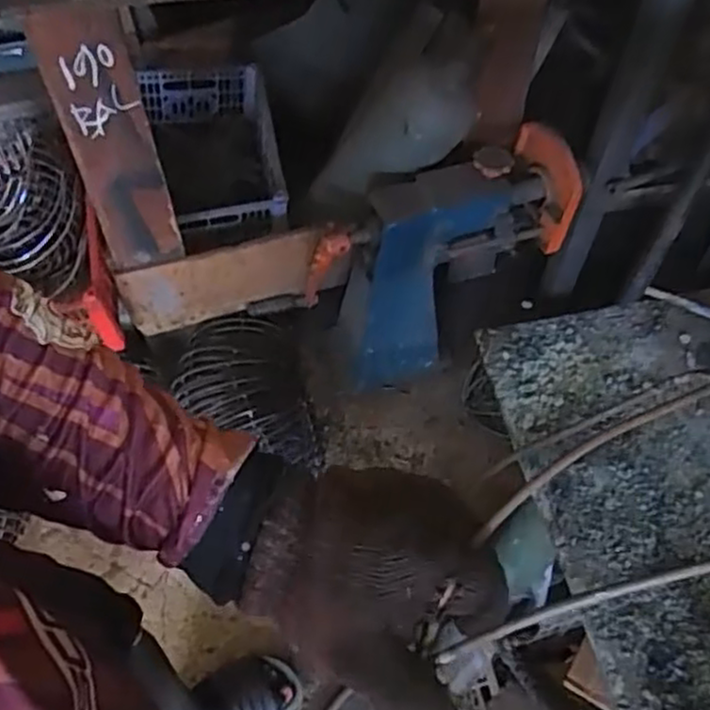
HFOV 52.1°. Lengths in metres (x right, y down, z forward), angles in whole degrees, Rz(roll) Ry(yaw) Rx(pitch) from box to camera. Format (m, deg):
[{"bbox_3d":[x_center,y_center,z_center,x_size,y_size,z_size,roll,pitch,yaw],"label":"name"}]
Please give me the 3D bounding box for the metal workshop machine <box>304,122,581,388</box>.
[{"bbox_3d":[0.152,-0.175,1.379,0.465,0.423,0.194,-14,57,-10],"label":"metal workshop machine"}]

